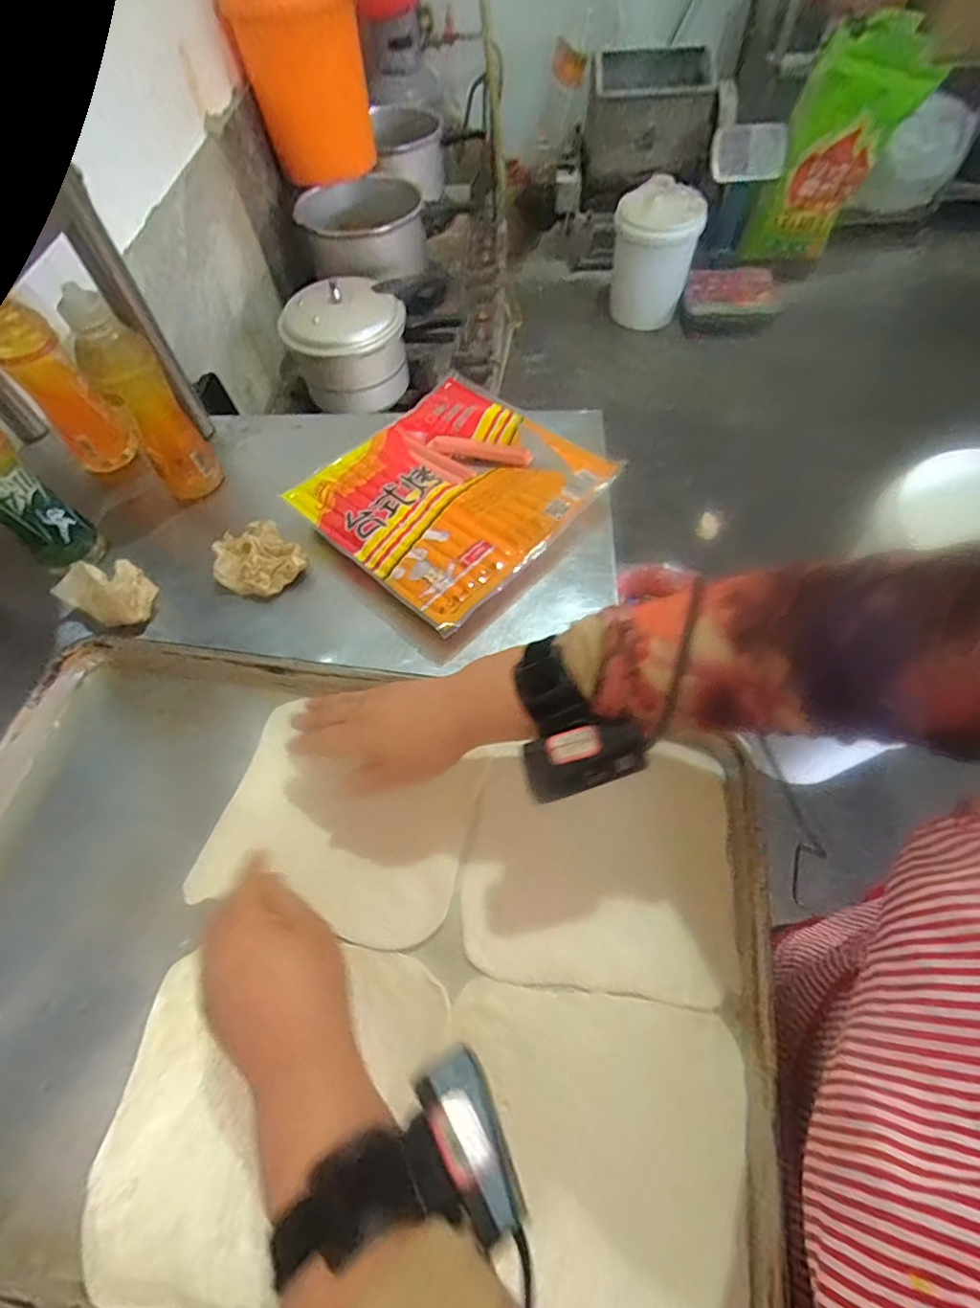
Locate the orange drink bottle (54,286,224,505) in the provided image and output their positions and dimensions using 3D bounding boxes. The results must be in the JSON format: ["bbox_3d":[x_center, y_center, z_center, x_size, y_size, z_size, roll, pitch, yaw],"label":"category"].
[{"bbox_3d":[-0.371,-0.267,0.604,0.069,0.243,0.057,-31,63,-14],"label":"orange drink bottle"}]

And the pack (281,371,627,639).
[{"bbox_3d":[-0.042,-0.184,0.637,0.270,0.056,0.282,40,70,22],"label":"pack"}]

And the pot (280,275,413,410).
[{"bbox_3d":[-0.322,-0.730,1.306,0.239,0.244,0.202,12,62,10],"label":"pot"}]

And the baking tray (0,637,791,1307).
[{"bbox_3d":[-0.123,0.195,0.384,0.594,0.040,0.393,7,59,7],"label":"baking tray"}]

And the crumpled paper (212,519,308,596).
[{"bbox_3d":[-0.261,-0.102,0.619,0.085,0.034,0.103,-41,66,-18],"label":"crumpled paper"}]

